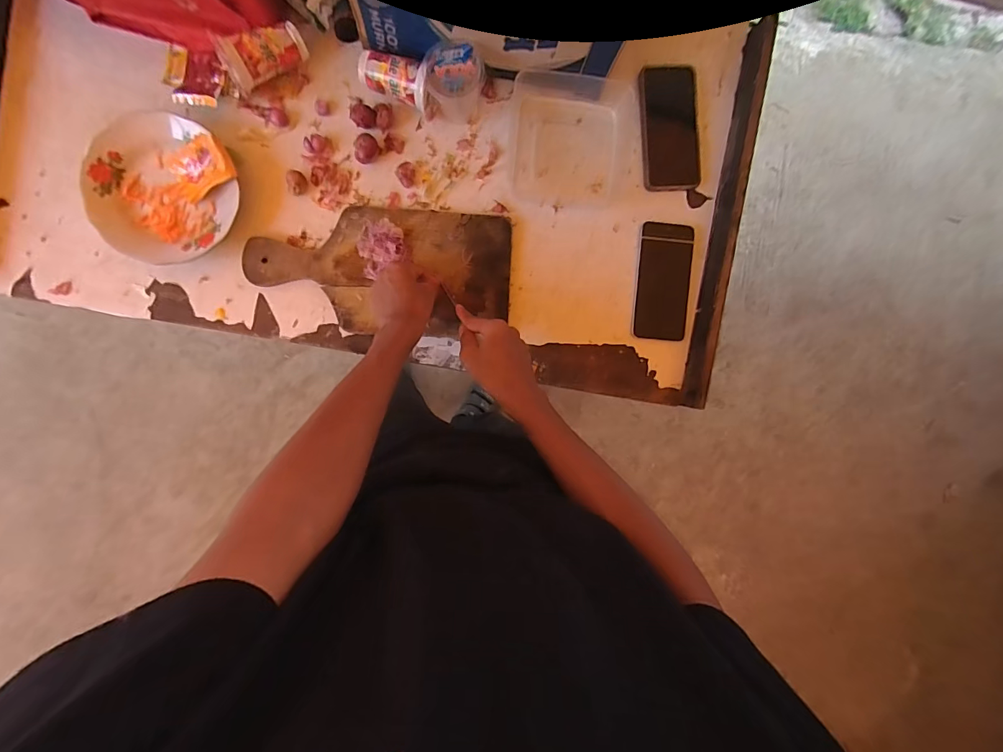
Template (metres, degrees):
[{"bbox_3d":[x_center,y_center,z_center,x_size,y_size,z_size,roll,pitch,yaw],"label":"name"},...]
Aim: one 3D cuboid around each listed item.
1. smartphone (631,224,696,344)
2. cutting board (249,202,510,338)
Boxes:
[{"bbox_3d":[0.227,-0.133,0.621,0.076,0.016,0.160,2,95,-8],"label":"smartphone"},{"bbox_3d":[-0.159,-0.140,0.588,0.342,0.016,0.167,-1,91,-4],"label":"cutting board"}]

